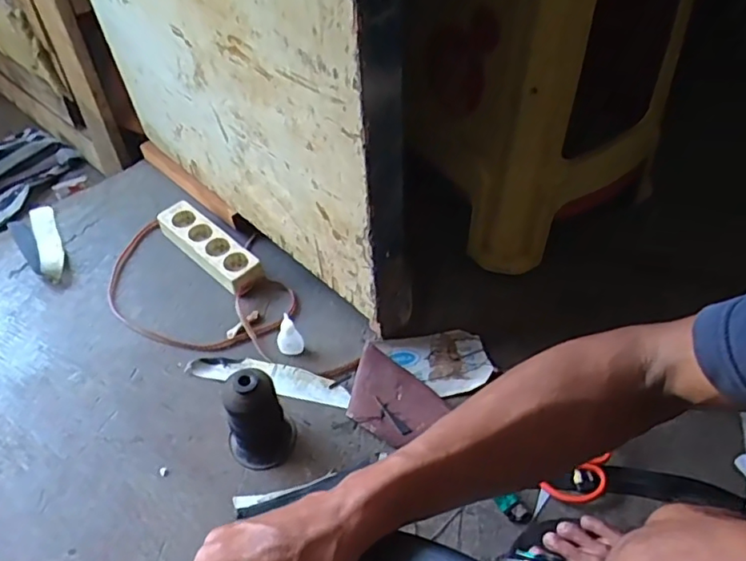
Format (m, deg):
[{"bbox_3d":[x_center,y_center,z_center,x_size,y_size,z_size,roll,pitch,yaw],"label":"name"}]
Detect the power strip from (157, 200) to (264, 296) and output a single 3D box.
[{"bbox_3d":[-0.257,-0.055,0.907,0.200,0.034,0.060,34,58,25],"label":"power strip"}]

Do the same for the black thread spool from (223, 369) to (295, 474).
[{"bbox_3d":[-0.134,0.160,0.672,0.078,0.137,0.063,-20,53,-16],"label":"black thread spool"}]

